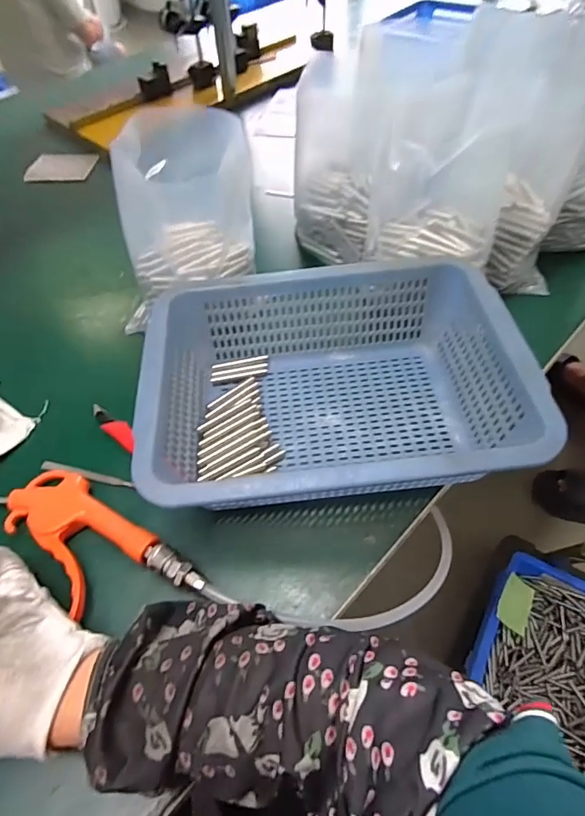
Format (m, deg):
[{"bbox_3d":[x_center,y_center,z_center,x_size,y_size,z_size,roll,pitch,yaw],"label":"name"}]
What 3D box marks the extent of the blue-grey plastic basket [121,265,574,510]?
[{"bbox_3d":[0.031,-0.016,0.396,0.302,0.099,0.226,-9,53,-1],"label":"blue-grey plastic basket"}]

